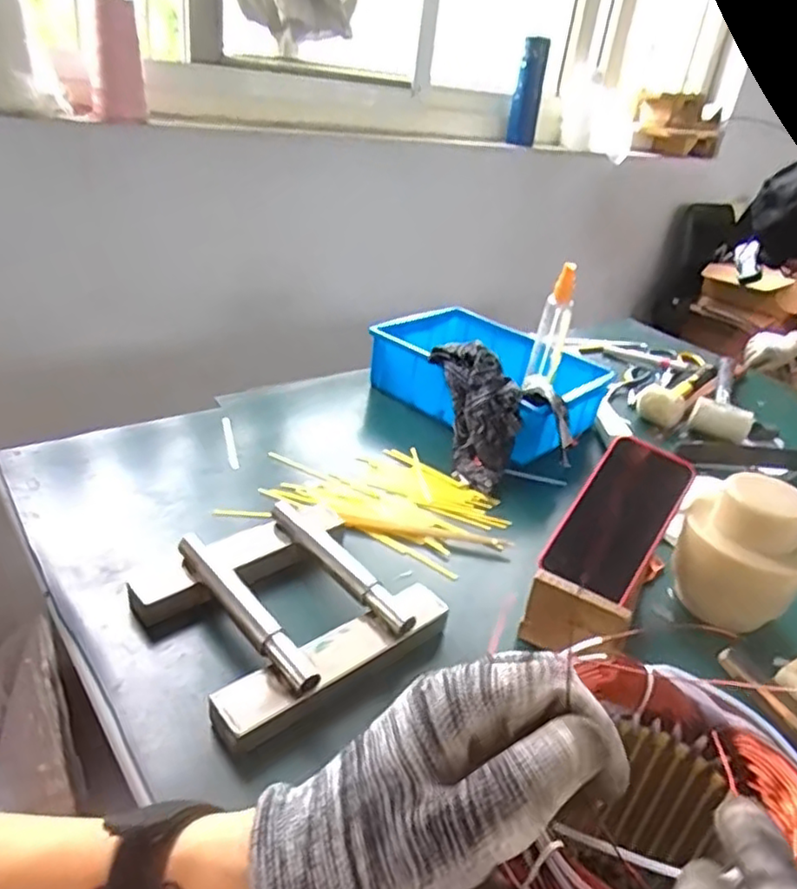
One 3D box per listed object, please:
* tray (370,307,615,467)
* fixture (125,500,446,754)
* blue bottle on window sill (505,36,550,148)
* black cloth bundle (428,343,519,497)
[{"bbox_3d":[0.125,-0.100,0.930,0.223,0.073,0.297,-21,41,-41],"label":"tray"},{"bbox_3d":[-0.090,0.127,0.544,0.190,0.044,0.190,-18,39,-38],"label":"fixture"},{"bbox_3d":[0.294,-0.793,1.523,0.066,0.217,0.058,11,30,6],"label":"blue bottle on window sill"},{"bbox_3d":[0.096,-0.033,0.796,0.074,0.070,0.191,-4,73,-20],"label":"black cloth bundle"}]

